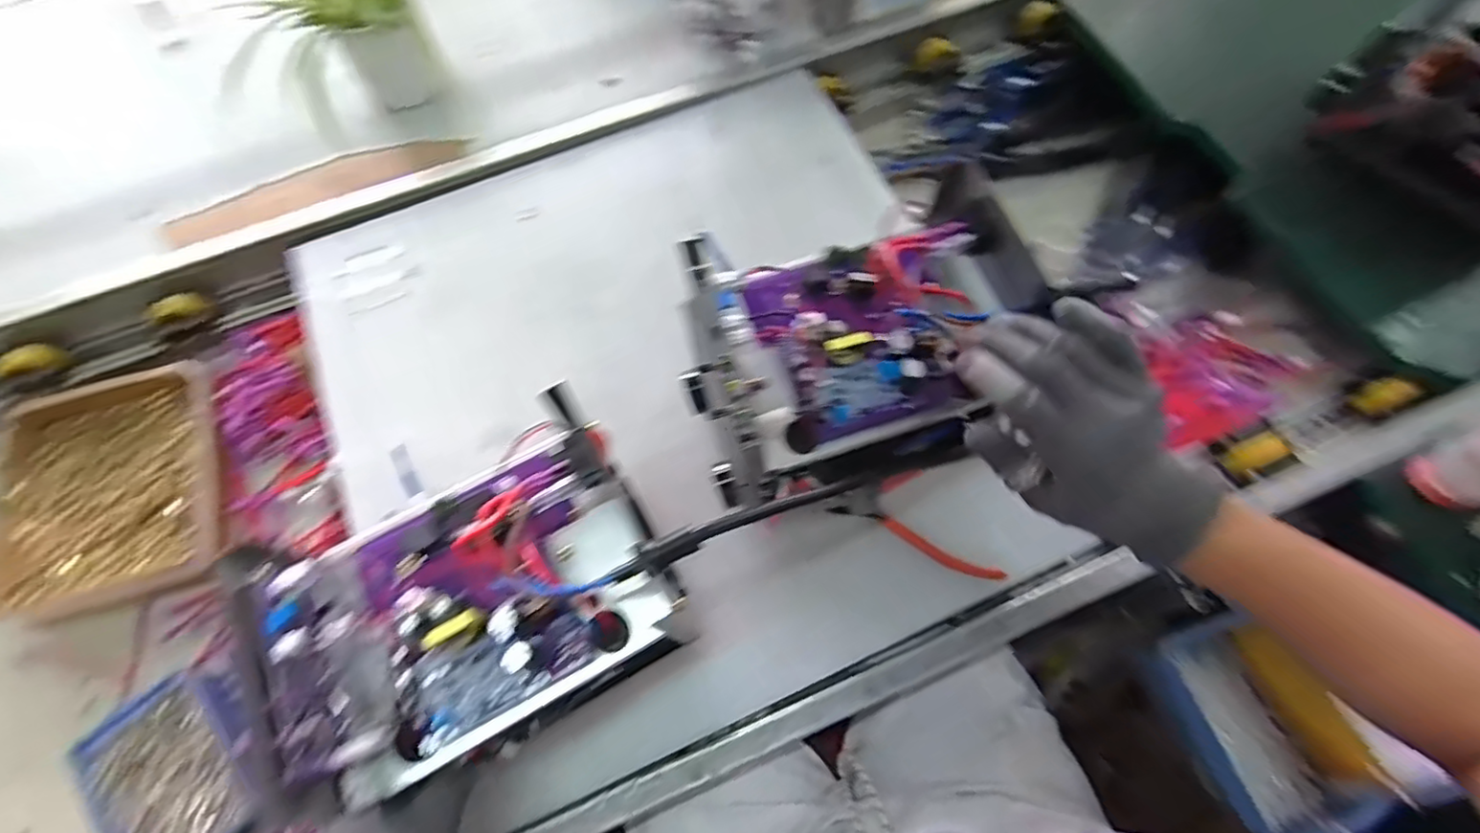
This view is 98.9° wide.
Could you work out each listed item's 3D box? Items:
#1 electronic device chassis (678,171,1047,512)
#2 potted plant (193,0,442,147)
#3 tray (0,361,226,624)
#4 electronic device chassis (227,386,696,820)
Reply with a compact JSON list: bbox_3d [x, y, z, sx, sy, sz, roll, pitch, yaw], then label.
[{"bbox_3d":[0.079,-0.050,0.425,0.225,0.083,0.176,-14,68,-4],"label":"electronic device chassis"},{"bbox_3d":[-0.403,-0.395,0.644,0.229,0.172,0.154,-3,68,1],"label":"potted plant"},{"bbox_3d":[-0.604,0.063,0.607,0.207,0.050,0.226,-15,68,-4],"label":"tray"},{"bbox_3d":[-0.149,0.106,0.369,0.212,0.090,0.148,-28,70,-9],"label":"electronic device chassis"}]

